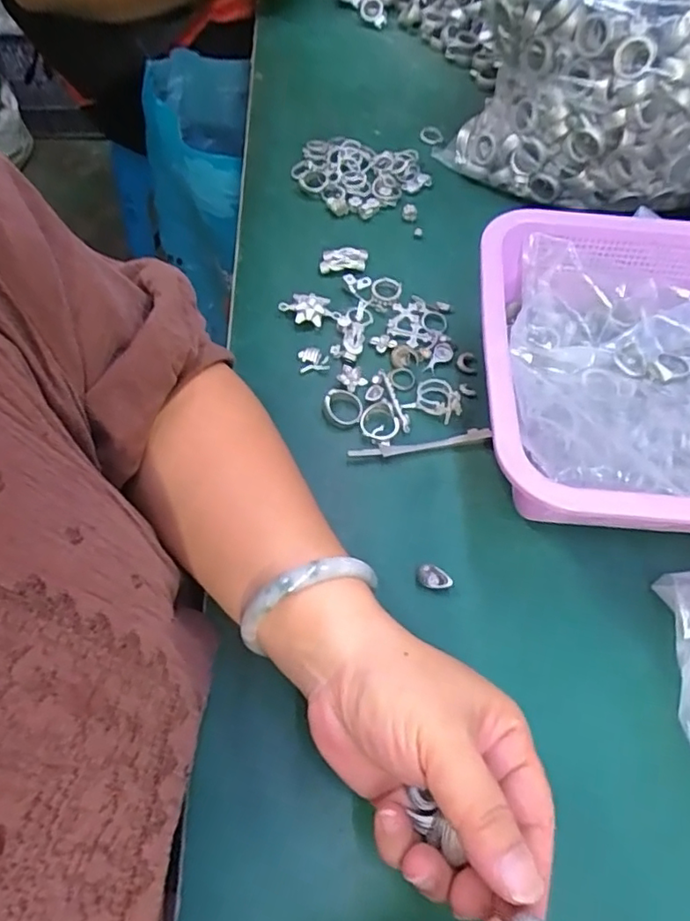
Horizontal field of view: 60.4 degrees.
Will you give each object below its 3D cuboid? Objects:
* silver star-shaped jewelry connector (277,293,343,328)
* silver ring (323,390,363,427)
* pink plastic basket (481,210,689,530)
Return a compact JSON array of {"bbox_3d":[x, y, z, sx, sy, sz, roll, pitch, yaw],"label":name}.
[{"bbox_3d":[-0.026,-0.112,0.441,0.044,0.014,0.021,-5,59,-4],"label":"silver star-shaped jewelry connector"},{"bbox_3d":[-0.001,-0.037,0.396,0.025,0.009,0.024,0,59,-1],"label":"silver ring"},{"bbox_3d":[0.231,-0.044,0.369,0.299,0.079,0.223,4,59,2],"label":"pink plastic basket"}]

